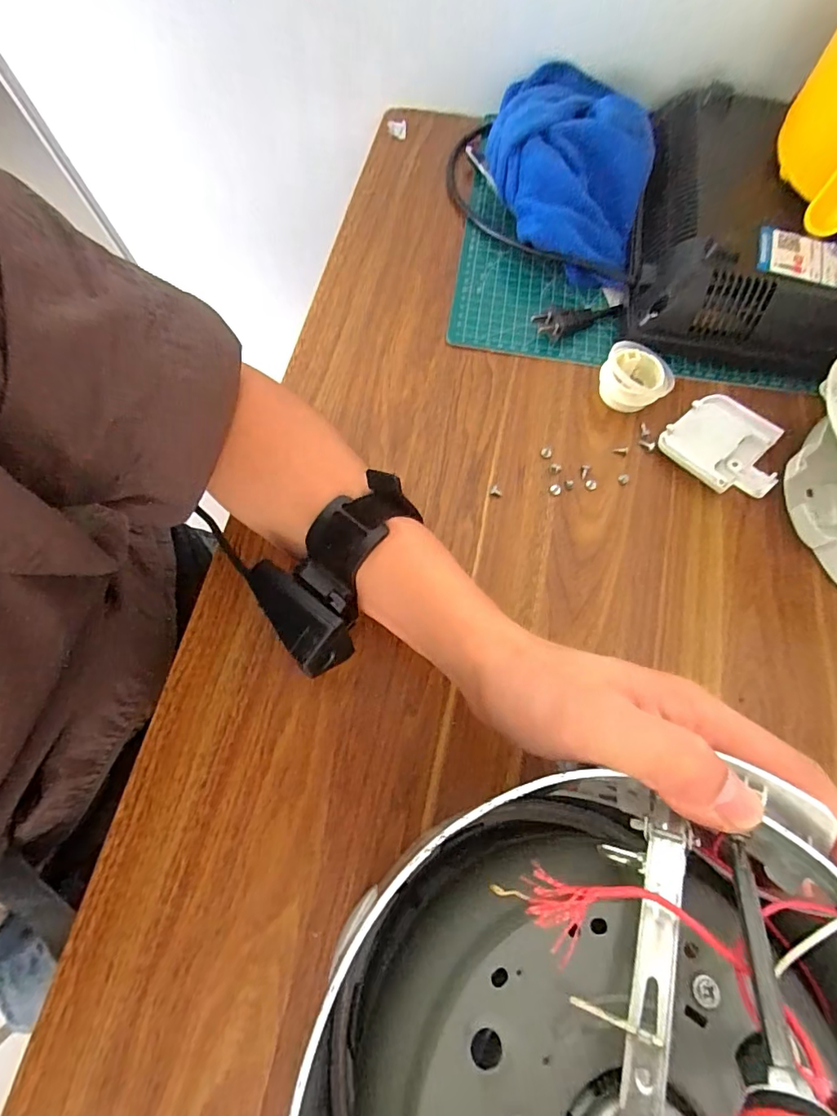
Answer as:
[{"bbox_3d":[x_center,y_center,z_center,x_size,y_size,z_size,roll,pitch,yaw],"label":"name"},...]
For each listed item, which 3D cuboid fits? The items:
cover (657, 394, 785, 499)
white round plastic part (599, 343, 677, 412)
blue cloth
[{"bbox_3d":[0.228,-0.082,0.373,0.080,0.012,0.068,42,74,12],"label":"cover"},{"bbox_3d":[0.165,-0.136,0.387,0.051,0.022,0.049,1,70,-2],"label":"white round plastic part"},{"bbox_3d":[0.123,-0.333,0.428,0.135,0.069,0.193,14,70,3],"label":"blue cloth"}]

